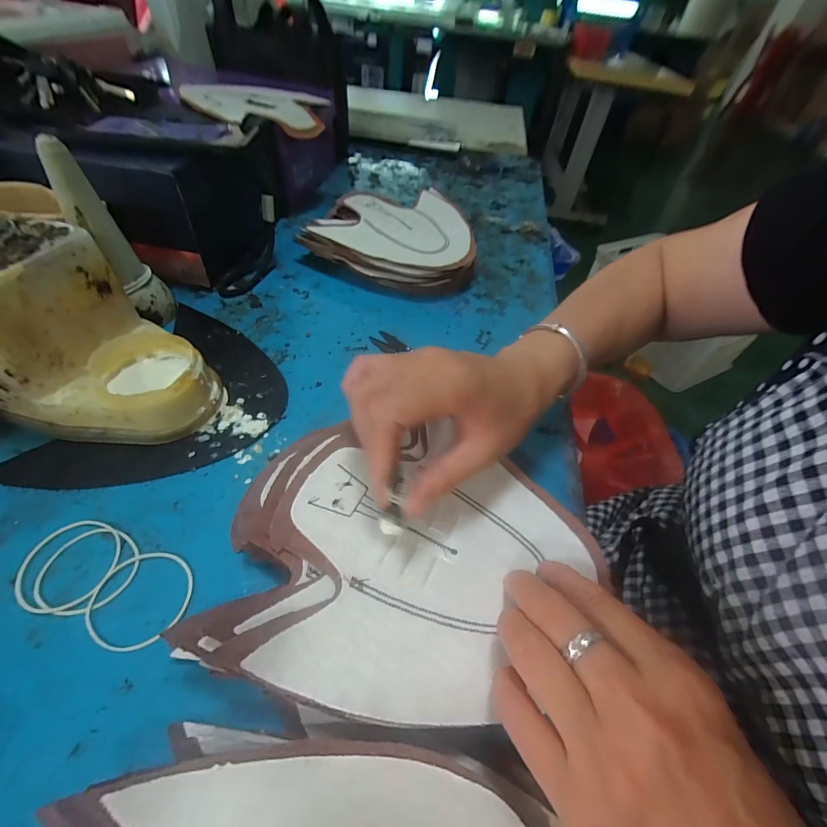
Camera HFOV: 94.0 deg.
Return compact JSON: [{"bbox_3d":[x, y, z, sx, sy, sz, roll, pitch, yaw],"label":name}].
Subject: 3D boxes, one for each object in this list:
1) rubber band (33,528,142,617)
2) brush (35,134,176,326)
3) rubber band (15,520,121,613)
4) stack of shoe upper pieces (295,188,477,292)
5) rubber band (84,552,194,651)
[{"bbox_3d":[-0.191,0.091,0.226,0.050,0.004,0.049,3,49,-4],"label":"rubber band"},{"bbox_3d":[-0.247,-0.140,0.323,0.035,0.143,0.041,33,54,20],"label":"brush"},{"bbox_3d":[-0.202,0.088,0.227,0.050,0.004,0.053,4,49,-3],"label":"rubber band"},{"bbox_3d":[-0.020,-0.221,0.482,0.201,0.053,0.182,13,49,4],"label":"stack of shoe upper pieces"},{"bbox_3d":[-0.155,0.104,0.219,0.052,0.004,0.051,3,49,-4],"label":"rubber band"}]

